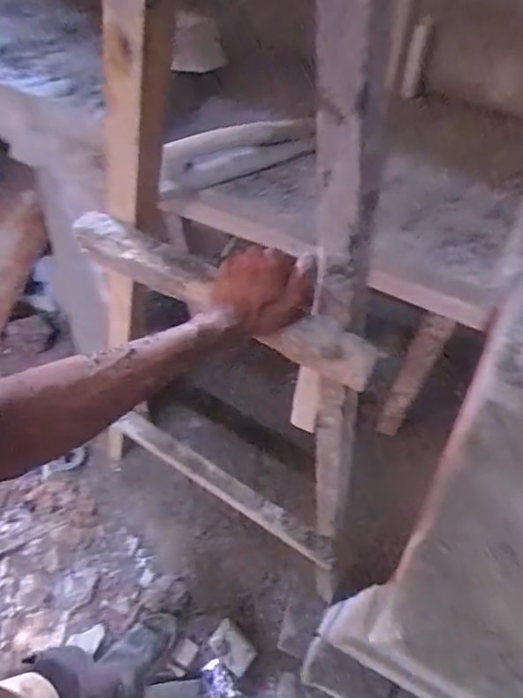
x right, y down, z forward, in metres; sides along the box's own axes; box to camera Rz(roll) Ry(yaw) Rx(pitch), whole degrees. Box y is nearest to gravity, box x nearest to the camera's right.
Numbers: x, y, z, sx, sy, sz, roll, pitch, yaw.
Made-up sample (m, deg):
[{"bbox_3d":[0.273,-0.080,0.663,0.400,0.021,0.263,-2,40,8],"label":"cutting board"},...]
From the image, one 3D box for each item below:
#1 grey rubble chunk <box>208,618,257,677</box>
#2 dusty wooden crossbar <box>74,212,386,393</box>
[{"bbox_3d":[-0.081,0.814,1.354,0.126,0.022,0.088,39,69,21],"label":"grey rubble chunk"},{"bbox_3d":[-0.062,-0.070,0.623,0.434,0.054,0.054,29,66,17],"label":"dusty wooden crossbar"}]

